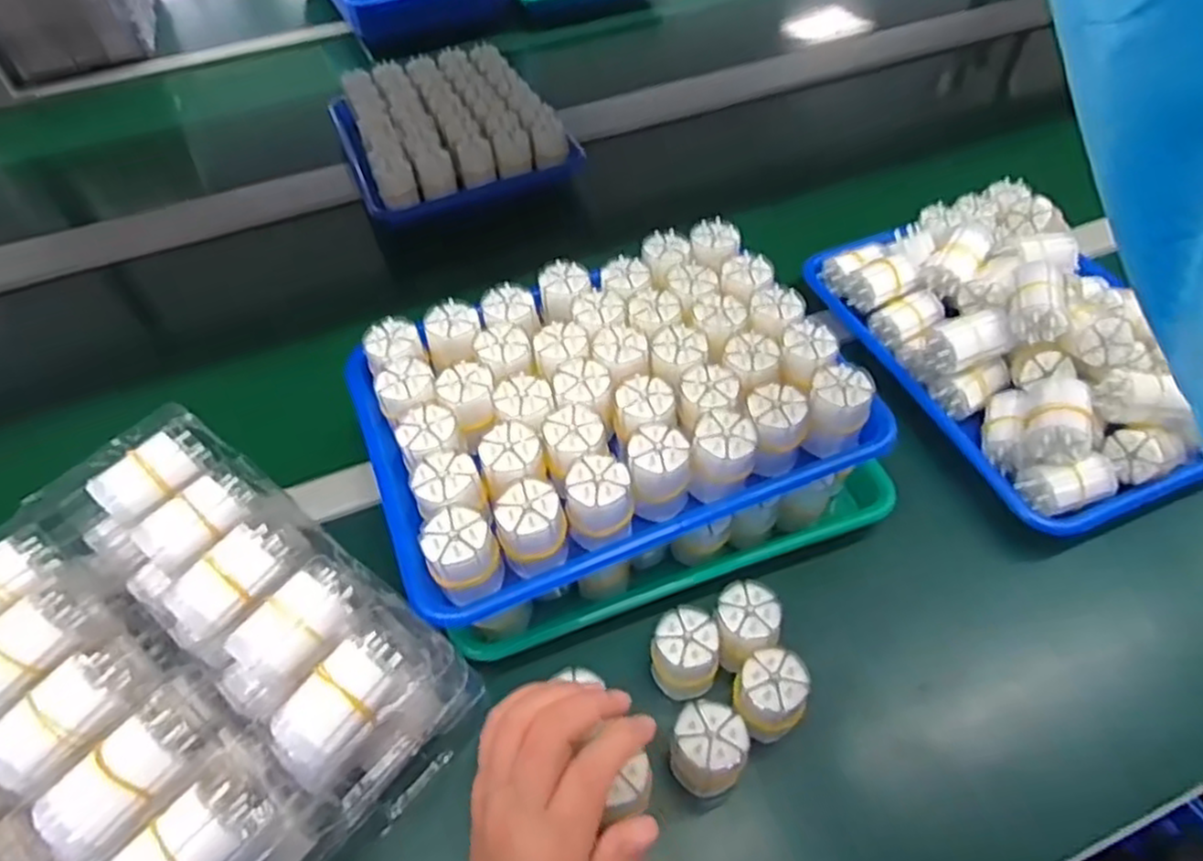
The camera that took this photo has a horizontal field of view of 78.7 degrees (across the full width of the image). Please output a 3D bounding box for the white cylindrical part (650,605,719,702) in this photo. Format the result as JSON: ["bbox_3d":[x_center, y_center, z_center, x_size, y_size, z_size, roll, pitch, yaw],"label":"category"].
[{"bbox_3d":[0.052,0.142,0.455,0.038,0.052,0.046,8,51,10],"label":"white cylindrical part"}]

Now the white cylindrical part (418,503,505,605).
[{"bbox_3d":[-0.080,0.076,0.432,0.040,0.059,0.035,-20,51,-13],"label":"white cylindrical part"}]

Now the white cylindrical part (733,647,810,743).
[{"bbox_3d":[0.100,0.158,0.436,0.039,0.048,0.037,-2,50,2],"label":"white cylindrical part"}]

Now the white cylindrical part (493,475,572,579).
[{"bbox_3d":[-0.041,0.057,0.442,0.041,0.071,0.041,-16,51,-10],"label":"white cylindrical part"}]

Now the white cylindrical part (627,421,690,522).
[{"bbox_3d":[0.038,0.028,0.461,0.039,0.058,0.045,2,50,5],"label":"white cylindrical part"}]

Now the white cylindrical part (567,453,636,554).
[{"bbox_3d":[0.000,0.046,0.446,0.045,0.052,0.040,-5,50,-1],"label":"white cylindrical part"}]

